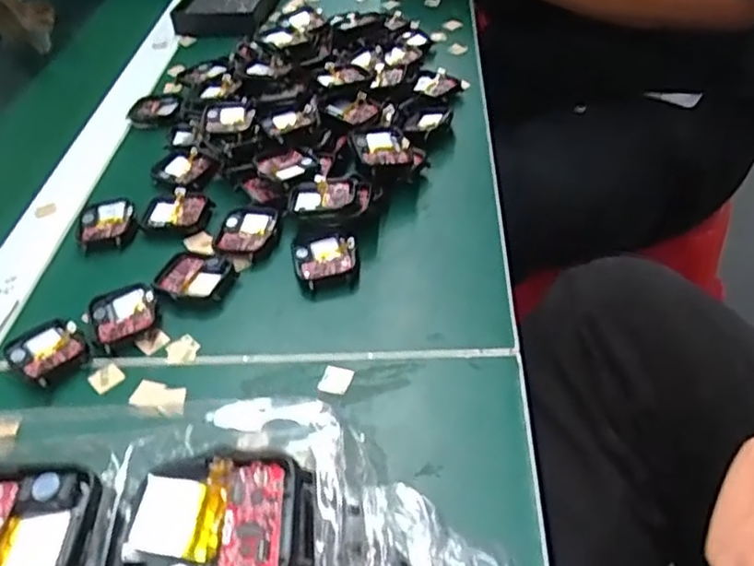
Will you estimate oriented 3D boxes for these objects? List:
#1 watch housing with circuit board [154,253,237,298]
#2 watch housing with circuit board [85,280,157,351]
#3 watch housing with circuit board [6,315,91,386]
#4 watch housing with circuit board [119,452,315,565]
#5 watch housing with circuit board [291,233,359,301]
[{"bbox_3d":[-0.115,-0.002,0.415,0.046,0.010,0.036,7,45,15],"label":"watch housing with circuit board"},{"bbox_3d":[-0.149,0.018,0.397,0.039,0.011,0.043,-28,47,-21],"label":"watch housing with circuit board"},{"bbox_3d":[-0.187,0.039,0.382,0.047,0.011,0.035,29,54,32],"label":"watch housing with circuit board"},{"bbox_3d":[-0.038,0.059,0.165,0.045,0.005,0.036,-5,43,3],"label":"watch housing with circuit board"},{"bbox_3d":[-0.031,-0.011,0.412,0.038,0.011,0.047,-12,44,-4],"label":"watch housing with circuit board"}]

